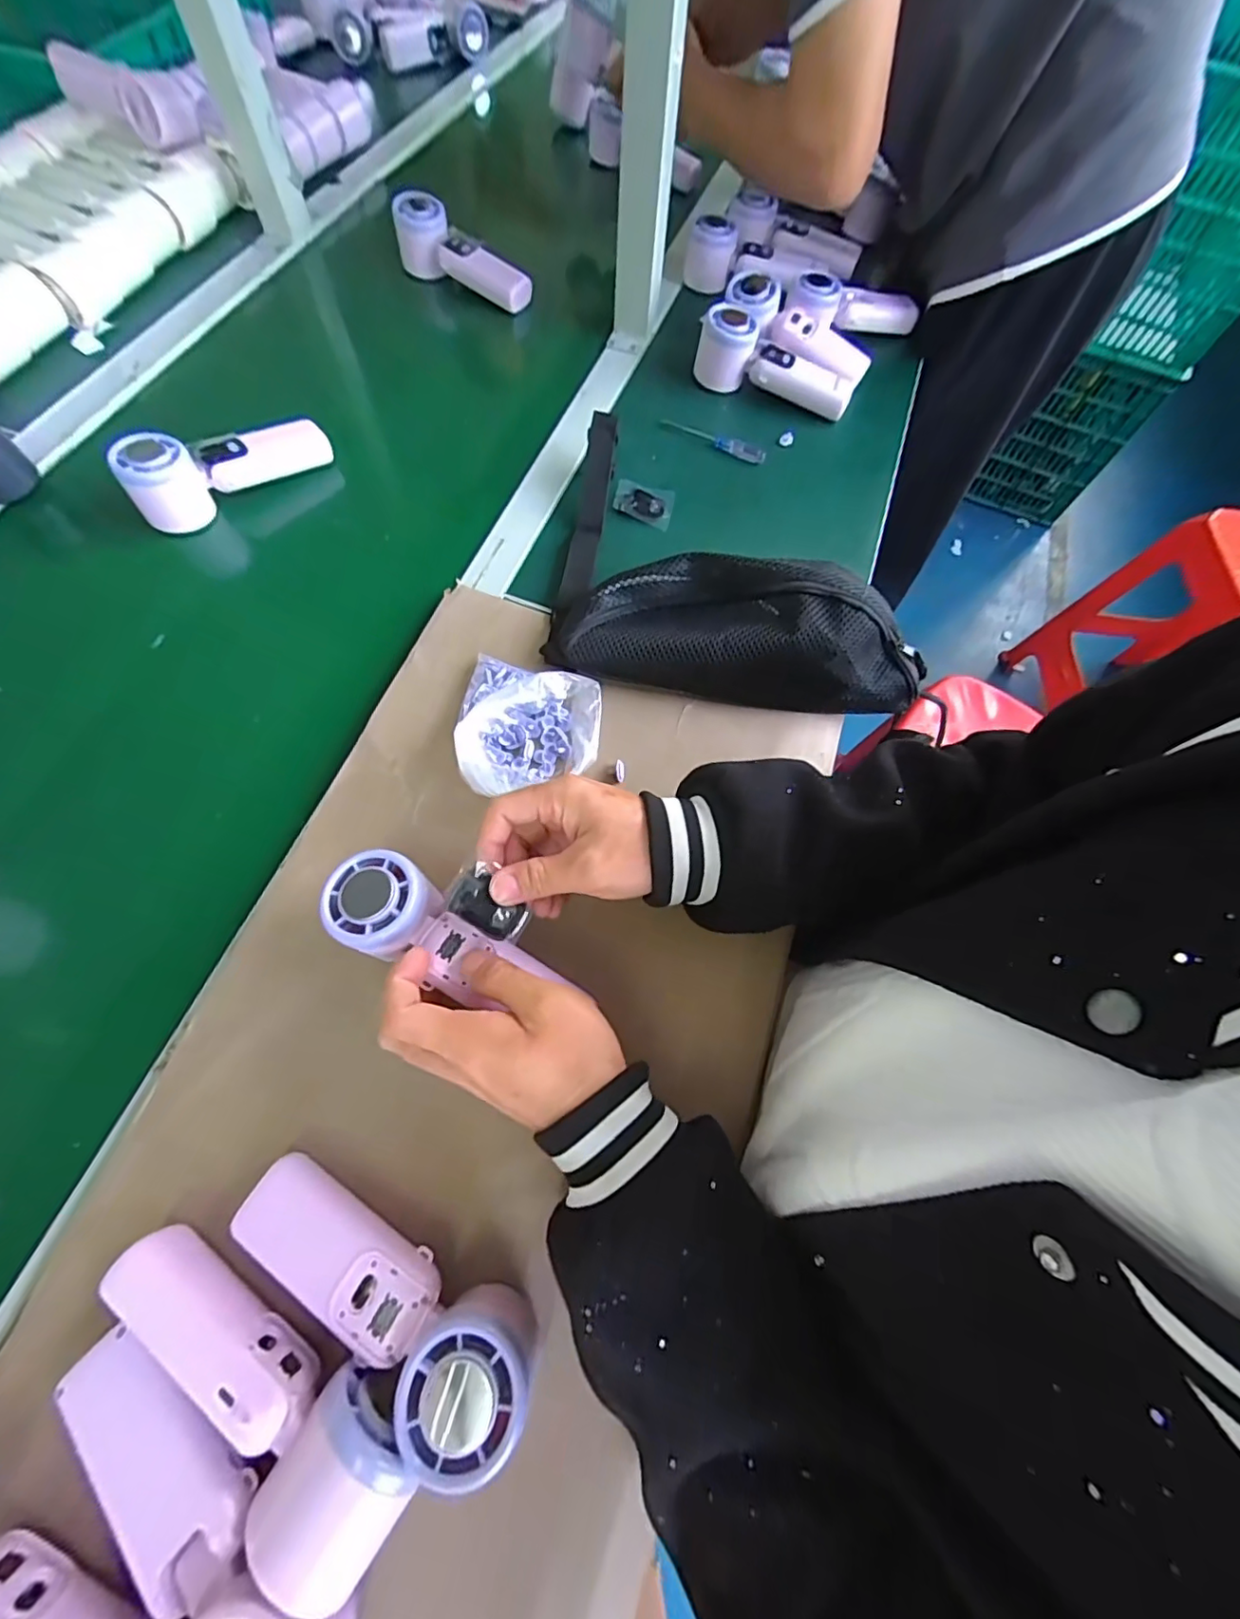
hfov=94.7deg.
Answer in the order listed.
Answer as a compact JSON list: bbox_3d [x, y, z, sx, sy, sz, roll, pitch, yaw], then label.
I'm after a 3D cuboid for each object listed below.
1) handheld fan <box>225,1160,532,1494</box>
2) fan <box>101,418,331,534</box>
[{"bbox_3d":[-0.116,0.233,0.268,0.163,0.047,0.058,27,69,6],"label":"handheld fan"},{"bbox_3d":[-0.337,-0.303,0.493,0.164,0.053,0.050,-32,74,-16],"label":"fan"}]

